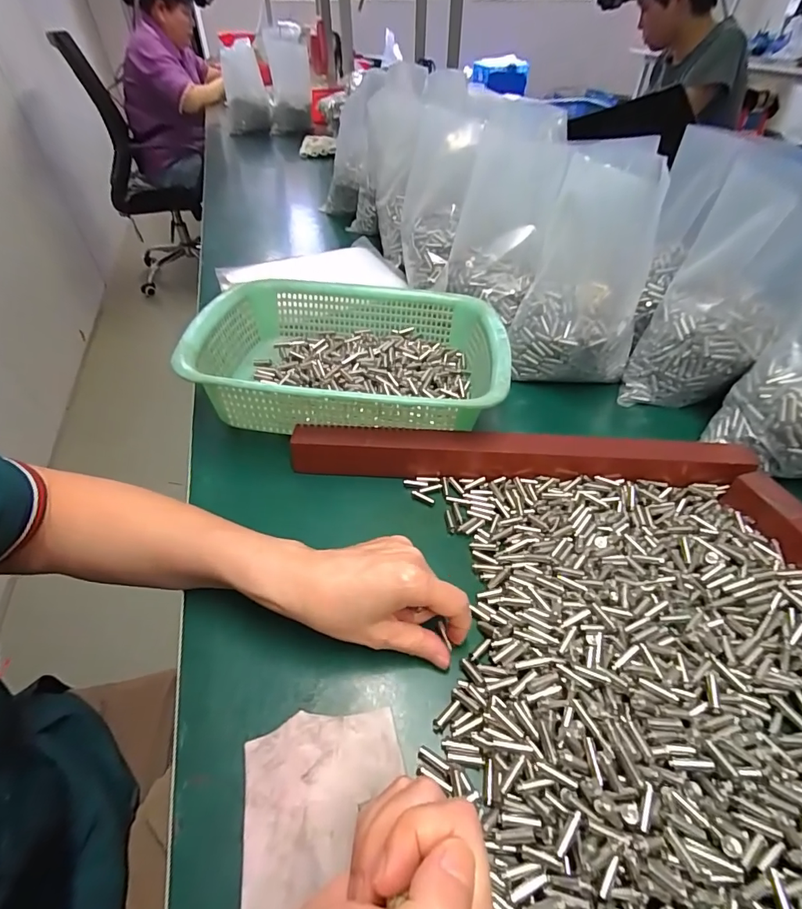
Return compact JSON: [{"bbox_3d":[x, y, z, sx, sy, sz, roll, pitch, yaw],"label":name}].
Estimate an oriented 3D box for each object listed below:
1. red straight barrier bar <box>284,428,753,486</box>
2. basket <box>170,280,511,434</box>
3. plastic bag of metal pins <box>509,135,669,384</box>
[{"bbox_3d":[0.102,-0.002,0.399,0.393,0.035,0.034,2,44,4],"label":"red straight barrier bar"},{"bbox_3d":[-0.044,-0.101,0.470,0.296,0.090,0.223,2,44,4],"label":"basket"},{"bbox_3d":[0.210,-0.206,0.495,0.124,0.202,0.172,20,48,21],"label":"plastic bag of metal pins"}]

